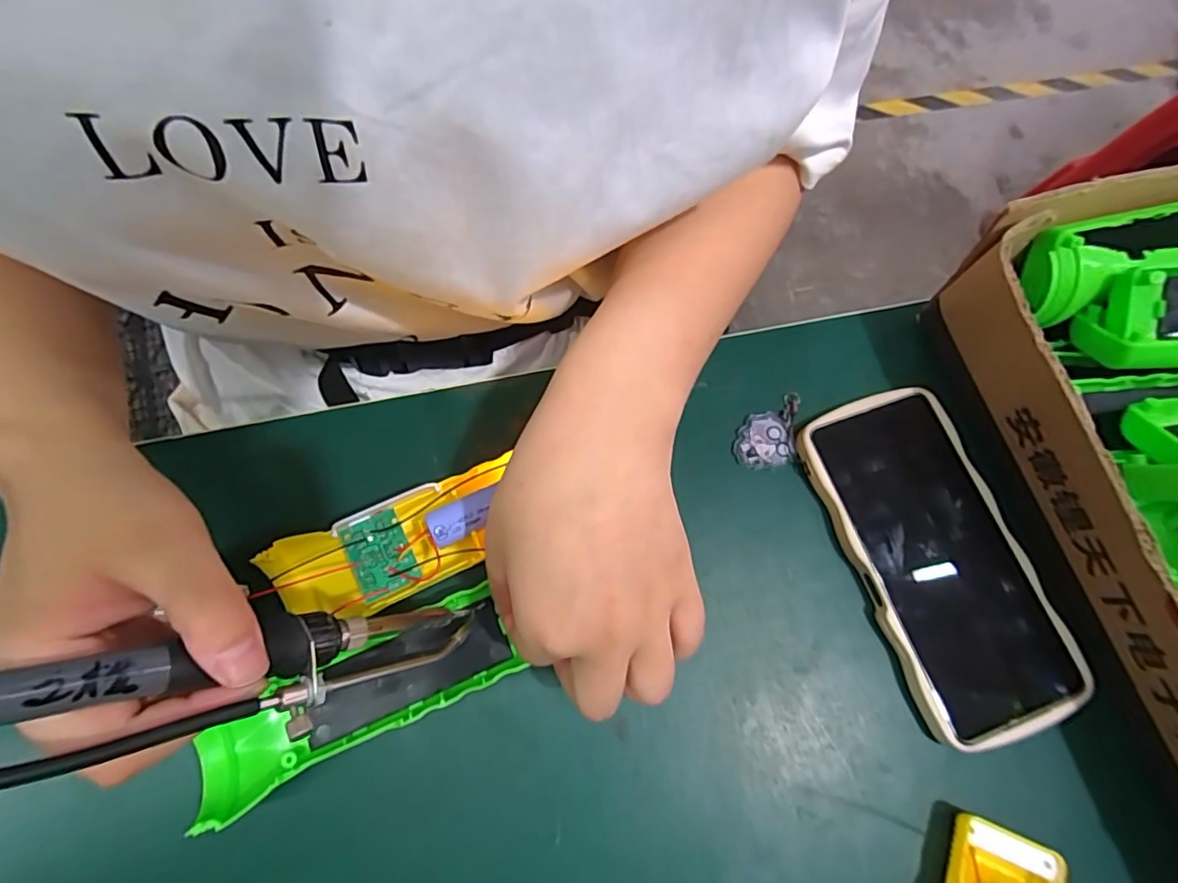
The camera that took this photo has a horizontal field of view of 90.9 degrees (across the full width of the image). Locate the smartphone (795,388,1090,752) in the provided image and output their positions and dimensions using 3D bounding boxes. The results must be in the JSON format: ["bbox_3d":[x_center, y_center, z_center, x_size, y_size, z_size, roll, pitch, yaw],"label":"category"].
[{"bbox_3d":[0.174,0.056,0.291,0.081,0.016,0.167,-18,75,-8],"label":"smartphone"}]

